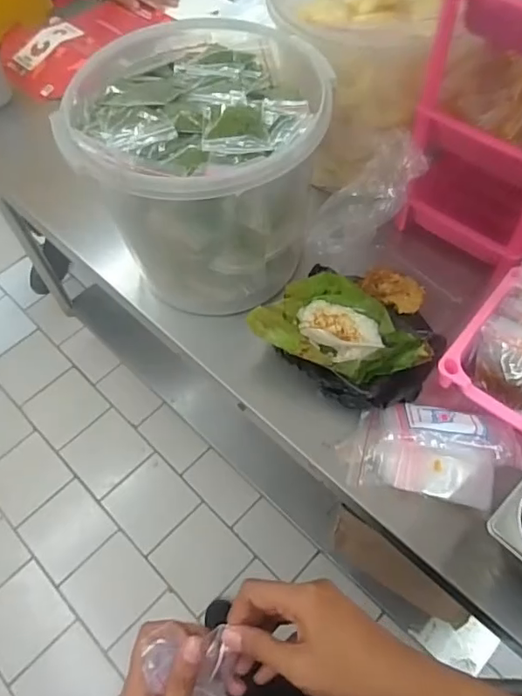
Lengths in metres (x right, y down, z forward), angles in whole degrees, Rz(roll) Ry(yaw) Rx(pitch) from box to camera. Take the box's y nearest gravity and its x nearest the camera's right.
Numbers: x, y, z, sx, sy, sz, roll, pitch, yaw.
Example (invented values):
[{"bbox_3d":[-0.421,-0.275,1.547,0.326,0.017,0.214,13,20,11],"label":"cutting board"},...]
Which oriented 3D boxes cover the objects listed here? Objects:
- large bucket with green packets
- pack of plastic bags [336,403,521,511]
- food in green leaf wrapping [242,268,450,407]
[{"bbox_3d":[-0.062,-0.217,0.683,0.268,0.242,0.272,-1,59,2],"label":"large bucket with green packets"},{"bbox_3d":[0.187,0.114,0.603,0.178,0.051,0.096,11,60,9],"label":"pack of plastic bags"},{"bbox_3d":[0.123,-0.032,0.687,0.211,0.057,0.190,27,64,18],"label":"food in green leaf wrapping"}]

